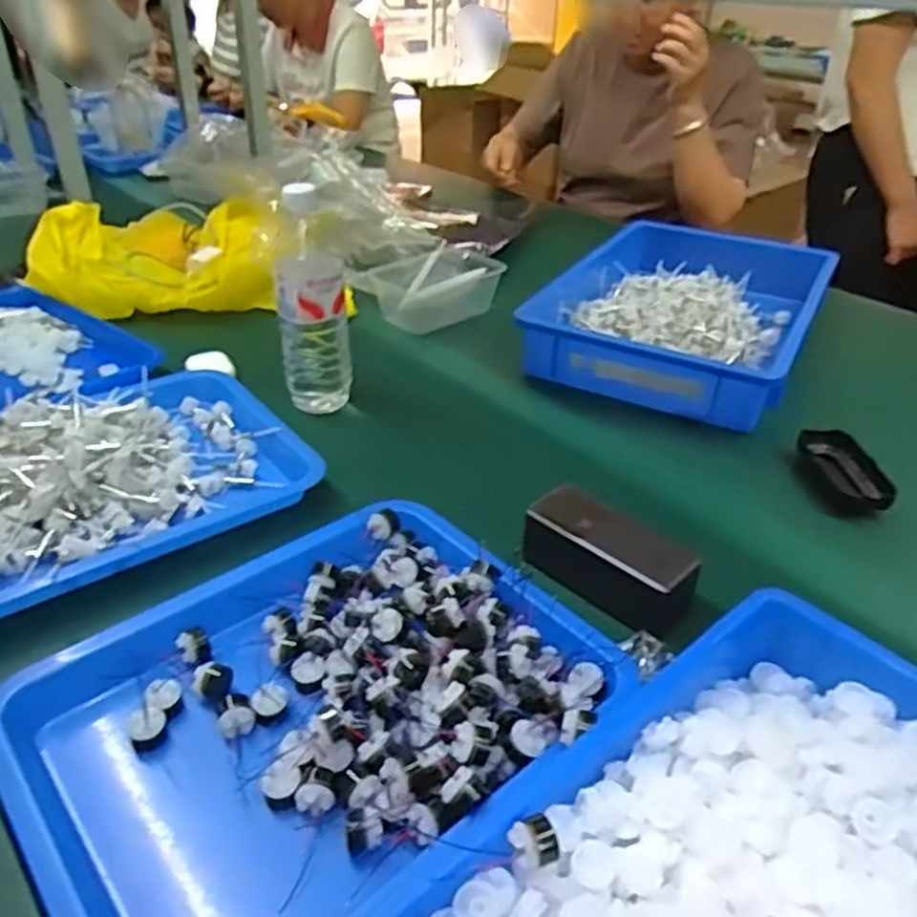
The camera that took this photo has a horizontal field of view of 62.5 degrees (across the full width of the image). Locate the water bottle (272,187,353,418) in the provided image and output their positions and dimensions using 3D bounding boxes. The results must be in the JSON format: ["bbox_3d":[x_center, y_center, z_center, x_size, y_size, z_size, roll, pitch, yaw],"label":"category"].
[{"bbox_3d":[-0.147,-0.156,0.762,0.068,0.218,0.080,-3,34,-6],"label":"water bottle"}]

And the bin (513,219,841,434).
[{"bbox_3d":[0.272,-0.183,0.926,0.285,0.102,0.385,19,38,24],"label":"bin"}]

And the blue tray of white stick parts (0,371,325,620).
[{"bbox_3d":[-0.311,0.001,0.650,0.344,0.064,0.249,-24,42,-33],"label":"blue tray of white stick parts"}]

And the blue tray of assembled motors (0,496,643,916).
[{"bbox_3d":[-0.087,0.150,0.462,0.324,0.052,0.269,-27,43,-35],"label":"blue tray of assembled motors"}]

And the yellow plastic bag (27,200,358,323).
[{"bbox_3d":[-0.379,-0.283,1.039,0.378,0.118,0.275,-16,38,-24],"label":"yellow plastic bag"}]

